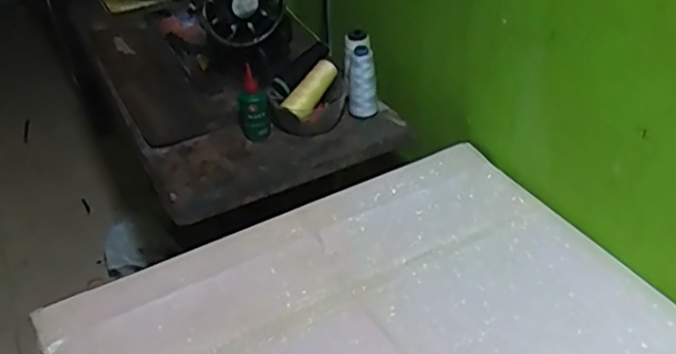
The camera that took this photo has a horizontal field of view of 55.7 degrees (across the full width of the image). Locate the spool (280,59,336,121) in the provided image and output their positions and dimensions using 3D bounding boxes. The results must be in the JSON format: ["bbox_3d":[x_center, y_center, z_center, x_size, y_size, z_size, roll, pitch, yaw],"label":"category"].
[{"bbox_3d":[-0.042,-0.136,0.995,0.035,0.031,0.109,23,66,32],"label":"spool"}]

